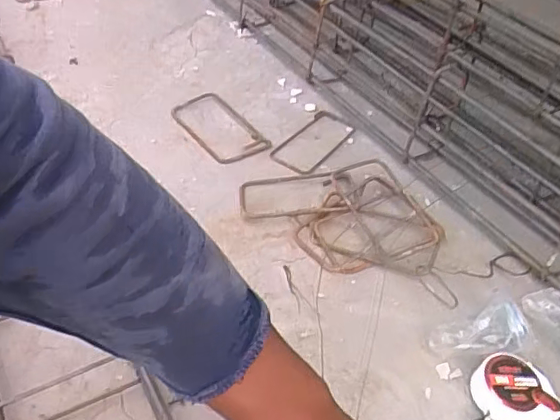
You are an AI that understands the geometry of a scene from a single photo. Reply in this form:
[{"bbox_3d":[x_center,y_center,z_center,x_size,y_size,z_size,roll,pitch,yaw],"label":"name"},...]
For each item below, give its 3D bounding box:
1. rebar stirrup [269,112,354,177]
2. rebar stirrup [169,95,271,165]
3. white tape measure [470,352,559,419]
[{"bbox_3d":[0.050,-0.101,0.859,0.073,0.009,0.151,27,49,21],"label":"rebar stirrup"},{"bbox_3d":[-0.093,-0.126,0.867,0.093,0.007,0.167,-24,52,-26],"label":"rebar stirrup"},{"bbox_3d":[0.229,0.179,0.571,0.088,0.038,0.065,0,45,-5],"label":"white tape measure"}]

